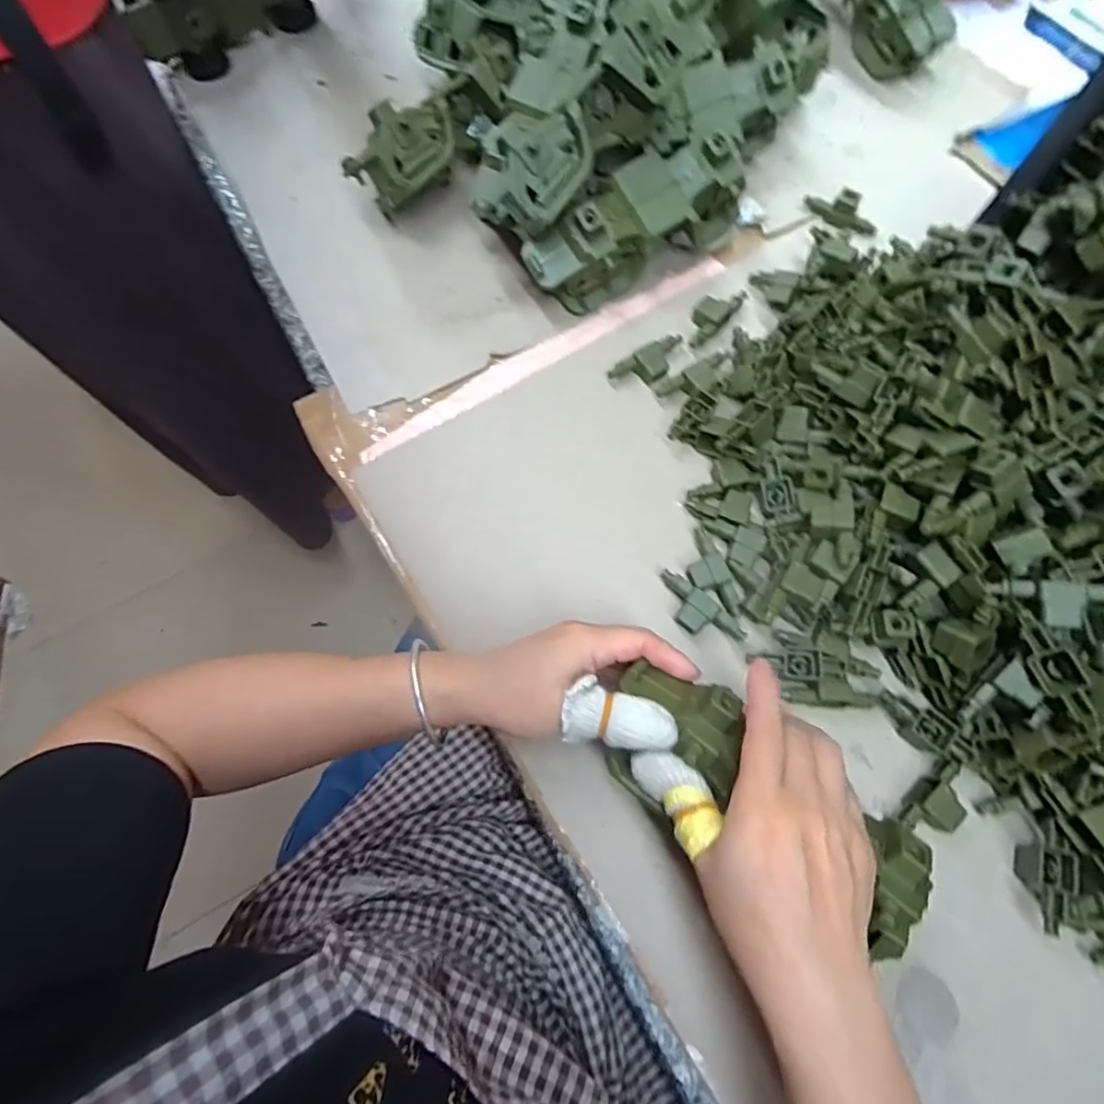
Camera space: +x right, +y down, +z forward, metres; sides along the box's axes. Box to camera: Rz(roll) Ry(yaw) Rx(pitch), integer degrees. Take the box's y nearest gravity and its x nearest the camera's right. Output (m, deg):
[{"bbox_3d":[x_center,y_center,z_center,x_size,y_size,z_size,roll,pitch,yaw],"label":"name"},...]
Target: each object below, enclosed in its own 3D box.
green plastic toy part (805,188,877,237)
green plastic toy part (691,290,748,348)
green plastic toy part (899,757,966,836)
[{"bbox_3d":[0.258,-0.303,0.525,0.067,0.029,0.018,30,74,10],"label":"green plastic toy part"},{"bbox_3d":[0.131,-0.195,0.487,0.027,0.015,0.069,41,76,13],"label":"green plastic toy part"},{"bbox_3d":[0.233,0.153,0.362,0.052,0.018,0.026,-41,76,-12],"label":"green plastic toy part"}]

